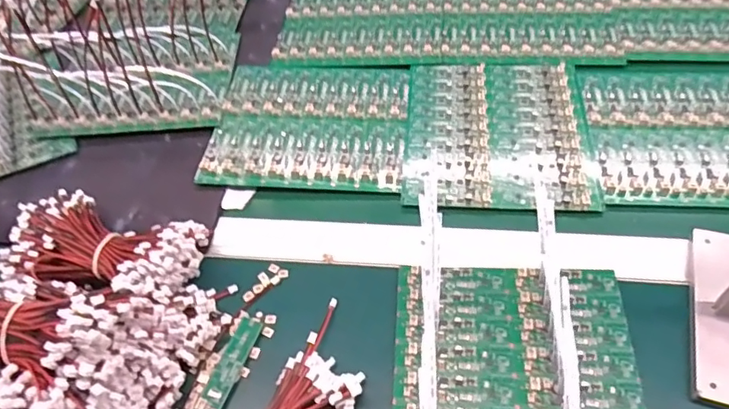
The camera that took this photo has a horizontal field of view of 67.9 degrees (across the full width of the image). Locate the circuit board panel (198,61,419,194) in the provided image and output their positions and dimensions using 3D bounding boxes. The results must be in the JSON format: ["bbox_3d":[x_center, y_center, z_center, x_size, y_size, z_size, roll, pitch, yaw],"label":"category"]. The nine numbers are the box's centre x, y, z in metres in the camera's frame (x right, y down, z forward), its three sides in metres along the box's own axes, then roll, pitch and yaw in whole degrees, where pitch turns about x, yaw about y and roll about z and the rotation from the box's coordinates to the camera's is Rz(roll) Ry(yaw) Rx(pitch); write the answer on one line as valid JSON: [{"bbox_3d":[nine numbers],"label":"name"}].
[{"bbox_3d":[-0.053,-0.087,0.562,0.197,0.015,0.175,1,52,7],"label":"circuit board panel"}]

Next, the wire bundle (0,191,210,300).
[{"bbox_3d":[-0.219,0.042,0.451,0.151,0.042,0.109,9,54,13],"label":"wire bundle"}]

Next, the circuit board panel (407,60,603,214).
[{"bbox_3d":[0.129,-0.075,0.536,0.171,0.008,0.196,1,52,7],"label":"circuit board panel"}]

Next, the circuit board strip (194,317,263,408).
[{"bbox_3d":[-0.102,0.126,0.405,0.021,0.009,0.083,13,55,16],"label":"circuit board strip"}]

